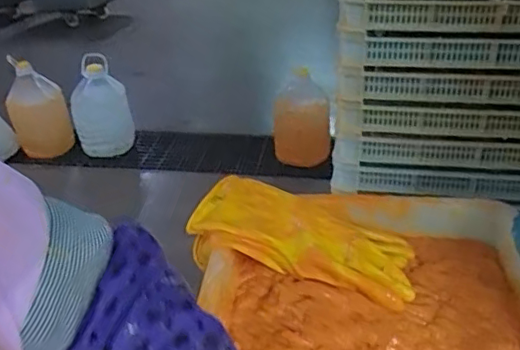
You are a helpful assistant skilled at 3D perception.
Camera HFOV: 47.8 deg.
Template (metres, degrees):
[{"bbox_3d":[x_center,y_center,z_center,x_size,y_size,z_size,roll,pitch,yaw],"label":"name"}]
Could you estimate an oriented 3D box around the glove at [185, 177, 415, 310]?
[{"bbox_3d":[0.054,0.080,0.794,0.325,0.035,0.164,15,34,29],"label":"glove"}]

